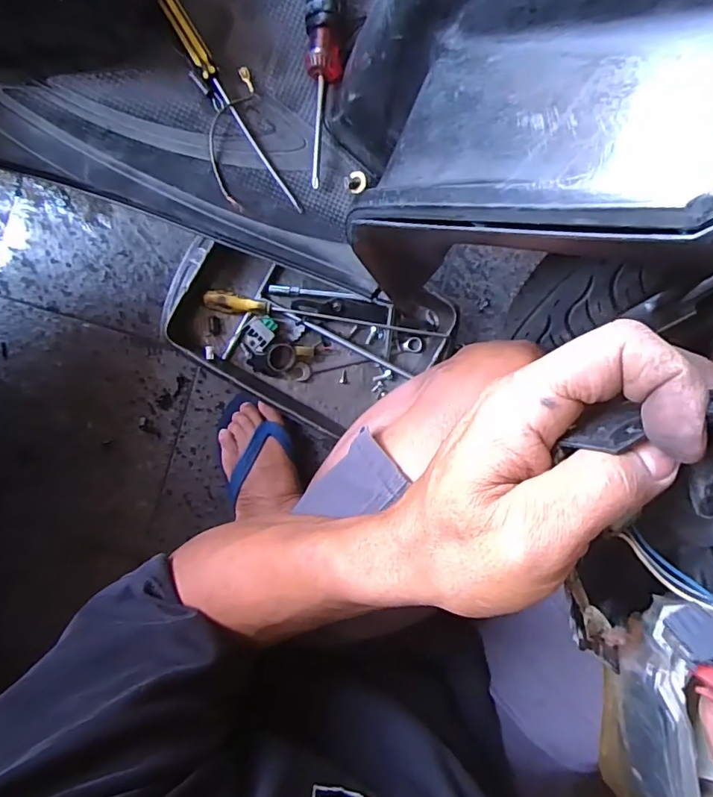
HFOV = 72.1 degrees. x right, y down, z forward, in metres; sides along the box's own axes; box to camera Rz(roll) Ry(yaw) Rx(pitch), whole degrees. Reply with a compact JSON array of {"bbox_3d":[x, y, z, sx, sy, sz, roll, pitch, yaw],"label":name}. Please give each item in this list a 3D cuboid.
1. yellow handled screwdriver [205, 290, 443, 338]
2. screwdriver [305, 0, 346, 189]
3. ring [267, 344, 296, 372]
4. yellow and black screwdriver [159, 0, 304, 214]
[{"bbox_3d":[-0.040,-0.114,0.678,0.332,0.033,0.025,7,91,-4],"label":"yellow handled screwdriver"},{"bbox_3d":[-0.027,-0.289,0.411,0.031,0.036,0.194,1,92,-4],"label":"screwdriver"},{"bbox_3d":[-0.106,-0.057,0.681,0.040,0.018,0.040,-4,99,-30],"label":"ring"},{"bbox_3d":[-0.099,-0.240,0.408,0.017,0.014,0.183,-34,107,-2],"label":"yellow and black screwdriver"}]

